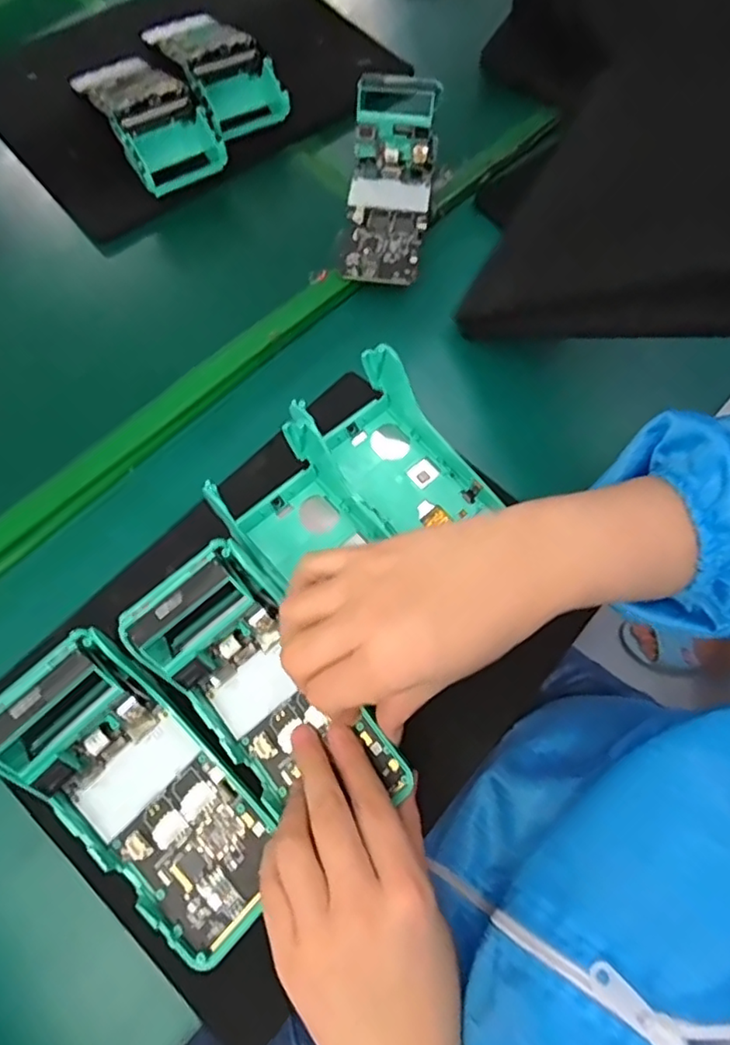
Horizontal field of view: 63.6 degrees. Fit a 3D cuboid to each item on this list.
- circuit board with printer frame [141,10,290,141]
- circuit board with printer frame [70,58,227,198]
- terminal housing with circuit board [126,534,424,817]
[{"bbox_3d":[-0.135,-0.407,0.516,0.072,0.052,0.172,-27,73,-11],"label":"circuit board with printer frame"},{"bbox_3d":[-0.184,-0.346,0.488,0.071,0.049,0.169,-30,74,-12],"label":"circuit board with printer frame"},{"bbox_3d":[-0.052,0.095,0.320,0.075,0.065,0.159,-39,76,-15],"label":"terminal housing with circuit board"}]

